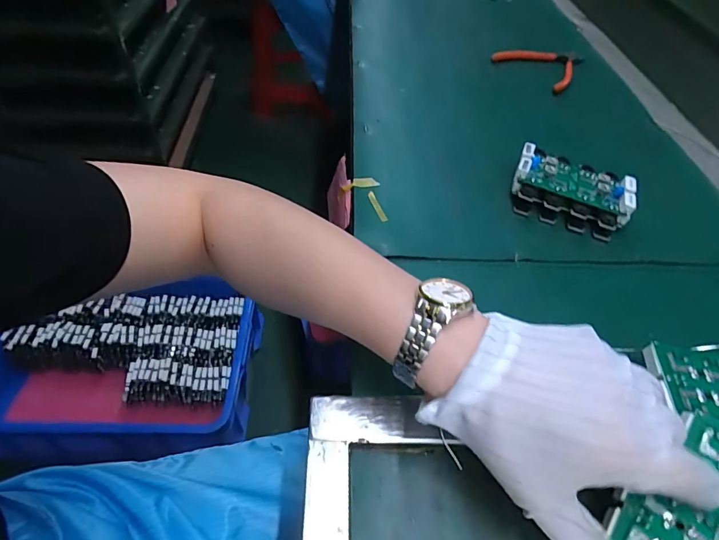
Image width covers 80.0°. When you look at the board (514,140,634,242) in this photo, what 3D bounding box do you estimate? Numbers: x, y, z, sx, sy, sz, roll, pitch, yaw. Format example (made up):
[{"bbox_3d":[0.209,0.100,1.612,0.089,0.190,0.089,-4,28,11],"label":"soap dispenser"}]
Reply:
[{"bbox_3d":[0.207,-0.080,0.419,0.111,0.034,0.083,22,51,15],"label":"board"}]

